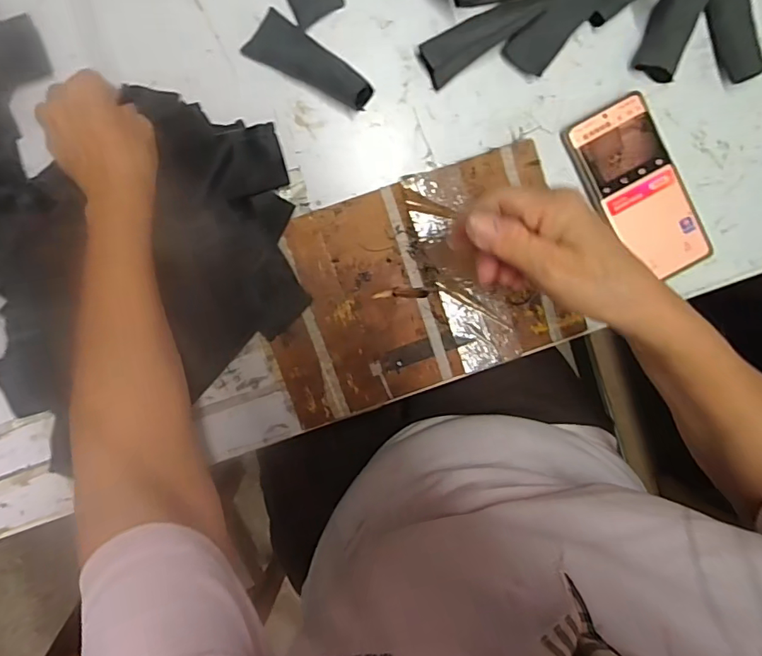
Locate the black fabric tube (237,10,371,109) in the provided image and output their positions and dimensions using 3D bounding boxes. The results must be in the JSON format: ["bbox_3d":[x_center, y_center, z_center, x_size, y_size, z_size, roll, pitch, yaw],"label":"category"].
[{"bbox_3d":[-0.057,-0.221,0.412,0.107,0.028,0.039,29,94,-4],"label":"black fabric tube"}]

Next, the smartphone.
[{"bbox_3d":[0.227,-0.119,0.442,0.077,0.011,0.158,-28,96,1],"label":"smartphone"}]

